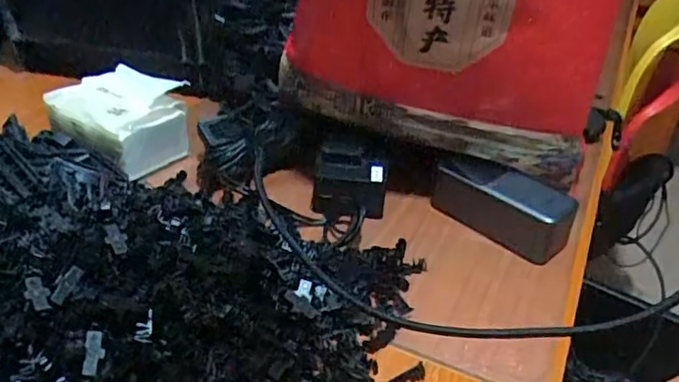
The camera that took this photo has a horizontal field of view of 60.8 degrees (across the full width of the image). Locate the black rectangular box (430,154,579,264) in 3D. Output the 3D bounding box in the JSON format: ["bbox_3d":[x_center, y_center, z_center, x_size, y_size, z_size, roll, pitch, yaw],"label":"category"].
[{"bbox_3d":[0.157,0.012,0.558,0.133,0.053,0.066,27,43,29],"label":"black rectangular box"}]

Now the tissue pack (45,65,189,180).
[{"bbox_3d":[-0.238,-0.083,0.638,0.149,0.063,0.107,24,42,27],"label":"tissue pack"}]

